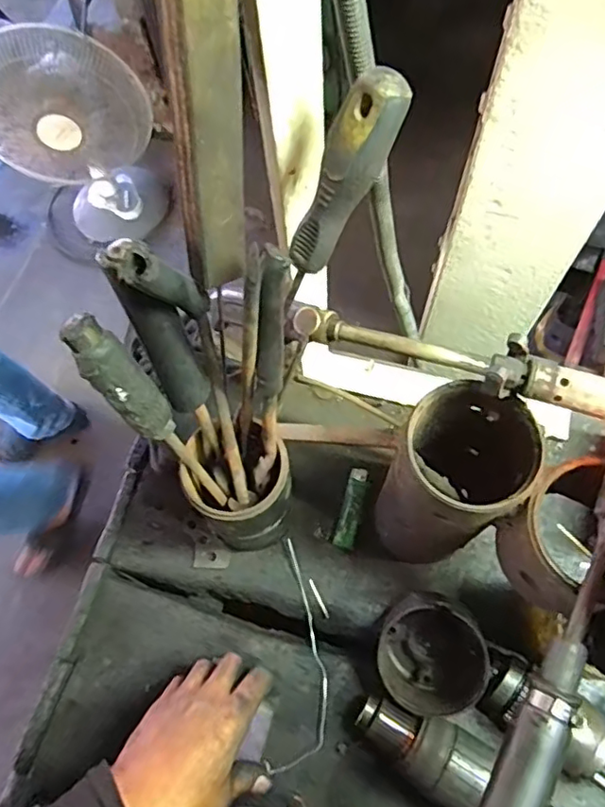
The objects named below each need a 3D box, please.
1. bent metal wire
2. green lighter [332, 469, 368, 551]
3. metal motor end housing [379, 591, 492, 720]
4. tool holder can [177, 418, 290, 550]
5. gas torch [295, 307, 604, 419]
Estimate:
[{"bbox_3d":[0.001,0.228,0.542,0.048,0.019,0.194,4,67,5],"label":"bent metal wire"},{"bbox_3d":[0.050,0.104,0.590,0.020,0.008,0.080,15,68,9],"label":"green lighter"},{"bbox_3d":[0.113,0.220,0.519,0.094,0.054,0.092,-1,67,2],"label":"metal motor end housing"},{"bbox_3d":[-0.052,0.084,0.510,0.080,0.173,0.079,29,71,14],"label":"tool holder can"},{"bbox_3d":[0.097,-0.026,0.388,0.215,0.040,0.034,14,68,8],"label":"gas torch"}]

